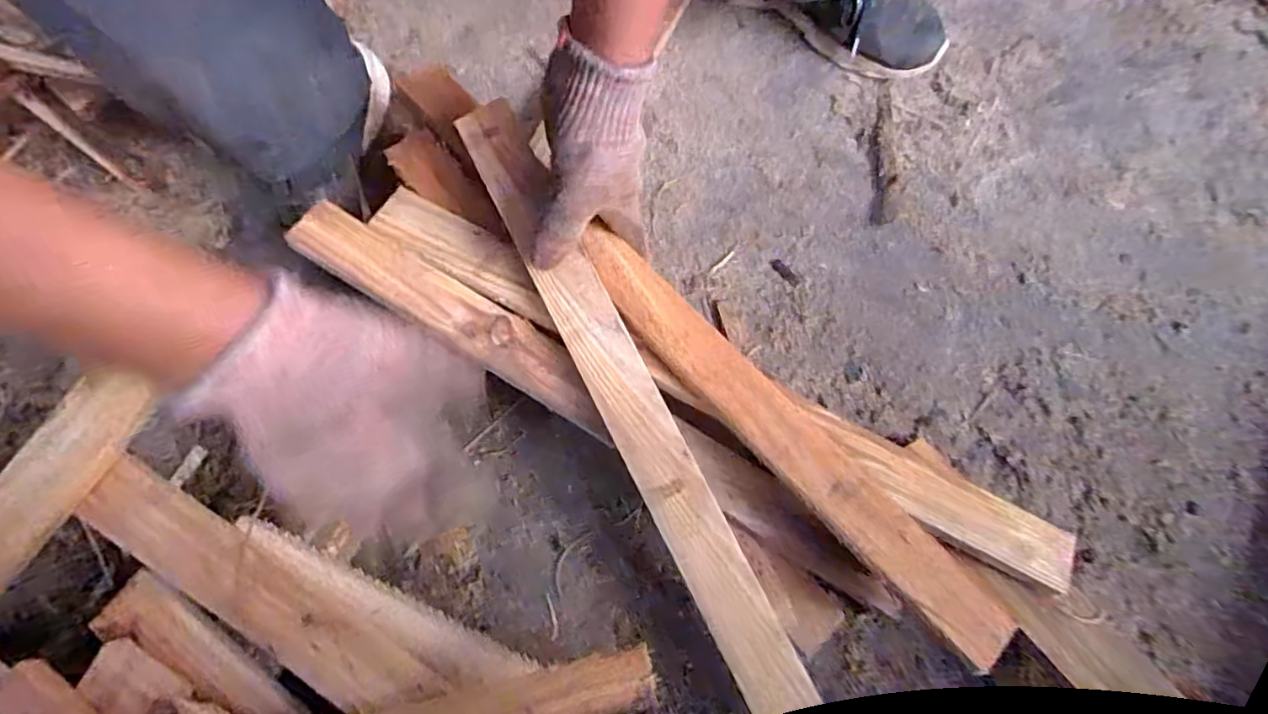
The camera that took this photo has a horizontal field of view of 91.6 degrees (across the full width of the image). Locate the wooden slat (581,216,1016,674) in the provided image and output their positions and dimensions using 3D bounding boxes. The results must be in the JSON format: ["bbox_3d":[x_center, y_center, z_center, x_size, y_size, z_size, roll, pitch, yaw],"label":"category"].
[{"bbox_3d":[0.090,0.041,0.413,0.045,0.017,0.364,-40,73,-11],"label":"wooden slat"}]

